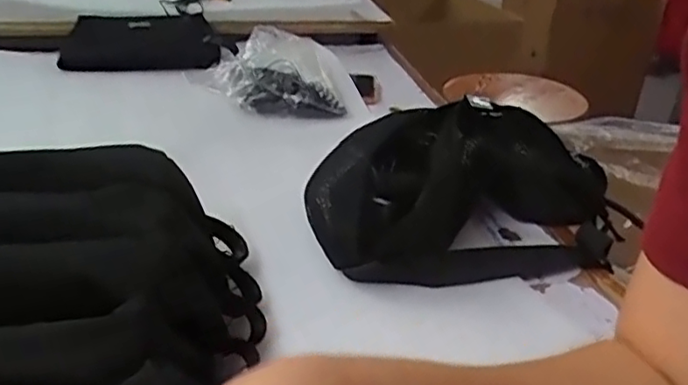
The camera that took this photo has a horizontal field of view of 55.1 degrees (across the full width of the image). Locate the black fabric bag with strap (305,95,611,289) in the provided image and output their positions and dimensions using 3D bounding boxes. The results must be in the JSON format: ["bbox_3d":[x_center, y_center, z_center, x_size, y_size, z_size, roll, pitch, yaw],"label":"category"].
[{"bbox_3d":[0.099,-0.011,0.504,0.240,0.101,0.134,-5,30,-13],"label":"black fabric bag with strap"}]

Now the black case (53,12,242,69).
[{"bbox_3d":[-0.227,-0.177,0.769,0.193,0.049,0.076,-6,30,-14],"label":"black case"}]

